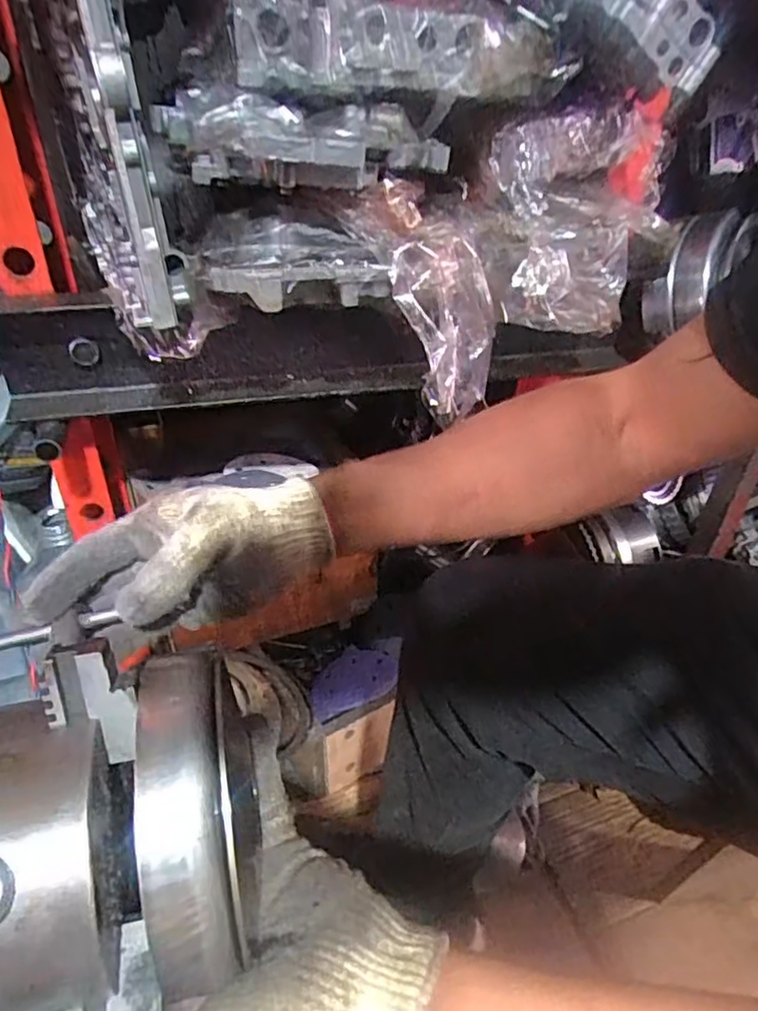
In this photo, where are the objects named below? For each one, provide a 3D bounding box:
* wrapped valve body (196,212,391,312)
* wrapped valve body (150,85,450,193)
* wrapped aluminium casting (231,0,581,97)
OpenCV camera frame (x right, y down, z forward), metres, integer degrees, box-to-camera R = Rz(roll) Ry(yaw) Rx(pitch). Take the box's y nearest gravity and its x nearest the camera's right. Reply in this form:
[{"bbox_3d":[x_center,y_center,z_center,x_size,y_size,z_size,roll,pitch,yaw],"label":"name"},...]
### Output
[{"bbox_3d":[-0.063,-0.180,0.476,0.138,0.054,0.050,-2,35,-5],"label":"wrapped valve body"},{"bbox_3d":[-0.054,-0.262,0.453,0.182,0.052,0.104,-12,38,-19],"label":"wrapped valve body"},{"bbox_3d":[0.013,-0.334,0.457,0.232,0.059,0.078,-5,36,-10],"label":"wrapped aluminium casting"}]

